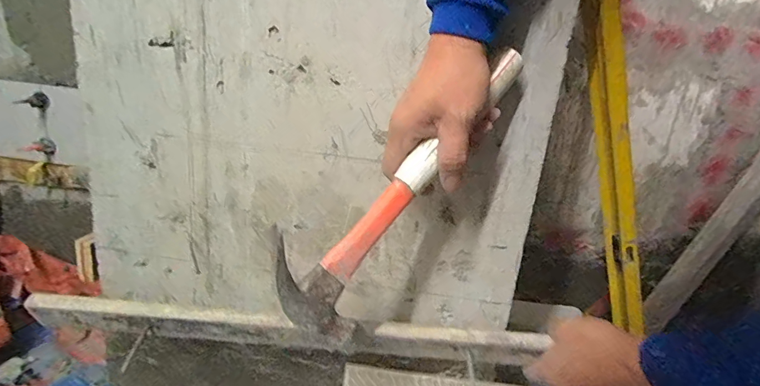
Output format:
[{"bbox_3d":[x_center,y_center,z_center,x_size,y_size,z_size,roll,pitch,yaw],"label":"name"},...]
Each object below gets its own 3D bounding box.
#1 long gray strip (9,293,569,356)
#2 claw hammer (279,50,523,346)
[{"bbox_3d":[-0.093,0.141,0.412,0.508,0.034,0.014,5,19,-1],"label":"long gray strip"},{"bbox_3d":[0.028,-0.011,0.334,0.033,0.291,0.102,31,-12,49],"label":"claw hammer"}]

